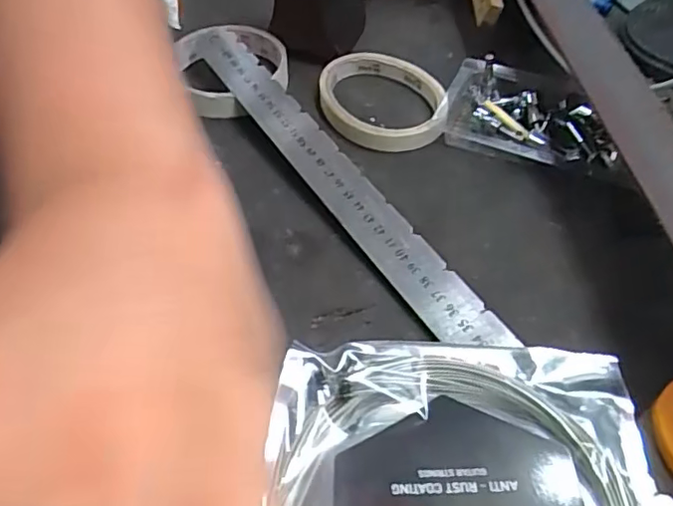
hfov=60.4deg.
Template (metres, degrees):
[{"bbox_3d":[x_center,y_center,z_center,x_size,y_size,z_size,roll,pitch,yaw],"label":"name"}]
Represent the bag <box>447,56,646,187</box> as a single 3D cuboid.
[{"bbox_3d":[0.128,-0.088,0.368,0.117,0.021,0.080,20,52,16],"label":"bag"}]

